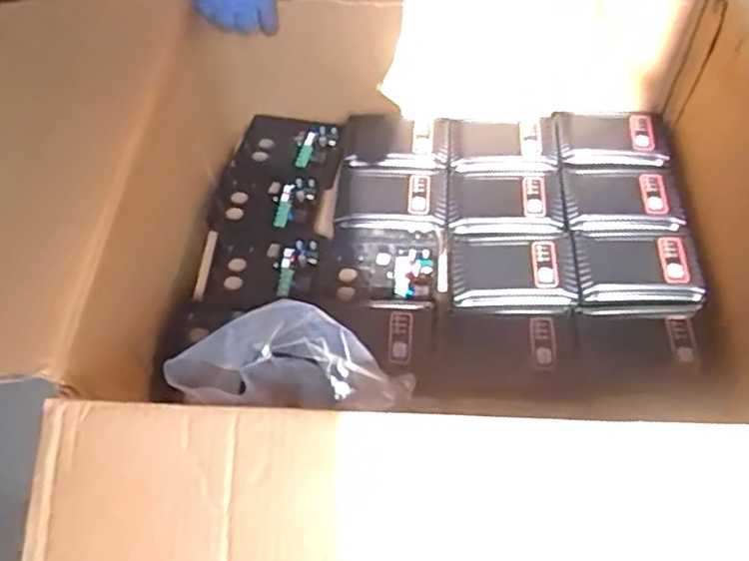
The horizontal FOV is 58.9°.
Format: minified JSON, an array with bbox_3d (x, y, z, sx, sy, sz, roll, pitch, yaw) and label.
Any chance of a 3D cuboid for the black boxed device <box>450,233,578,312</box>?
[{"bbox_3d":[0.135,-0.009,0.658,0.119,0.031,0.082,3,55,4],"label":"black boxed device"}]

